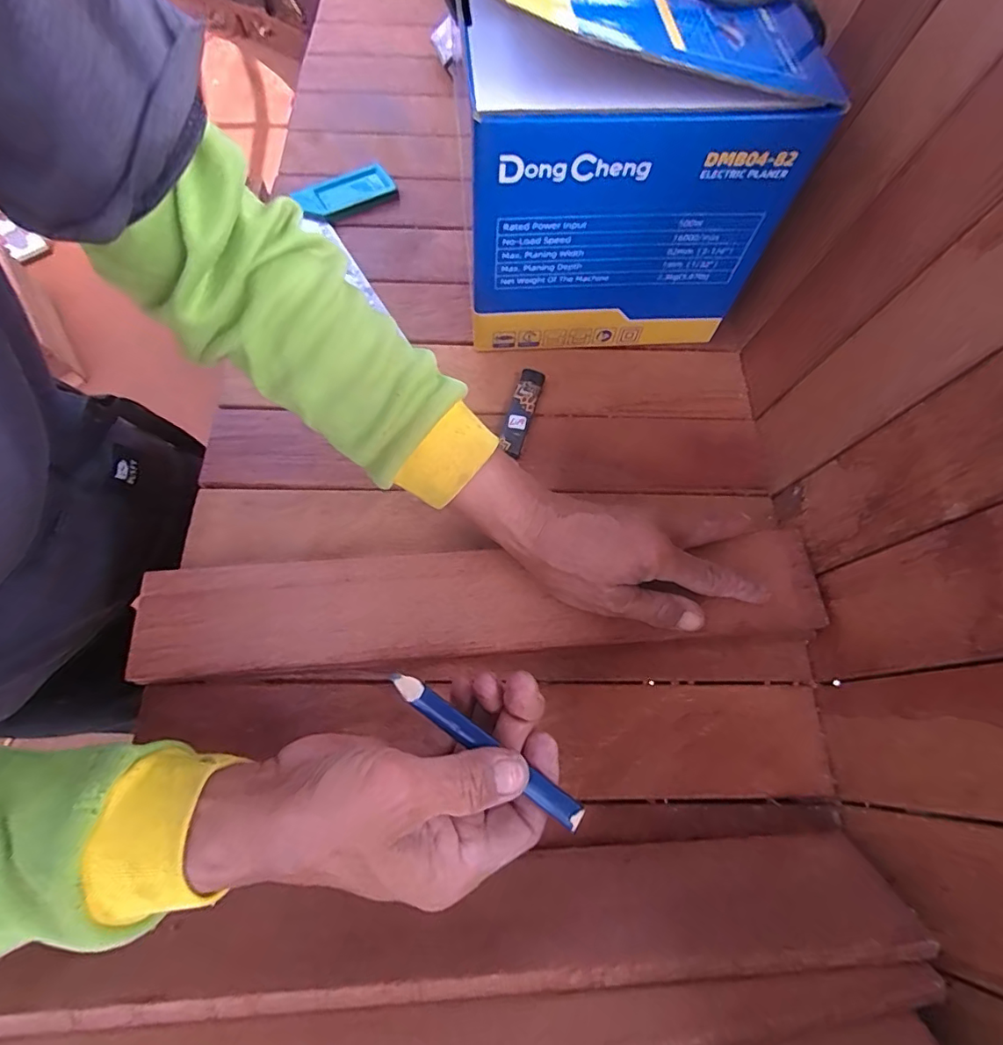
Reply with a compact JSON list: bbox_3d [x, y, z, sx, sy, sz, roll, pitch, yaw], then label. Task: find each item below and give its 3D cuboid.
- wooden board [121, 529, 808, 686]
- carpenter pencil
[{"bbox_3d":[-0.010,0.054,0.327,0.413,0.031,0.073,-2,68,-3],"label":"wooden board"},{"bbox_3d":[-0.009,0.101,0.233,0.103,0.005,0.011,32,71,16],"label":"carpenter pencil"}]

